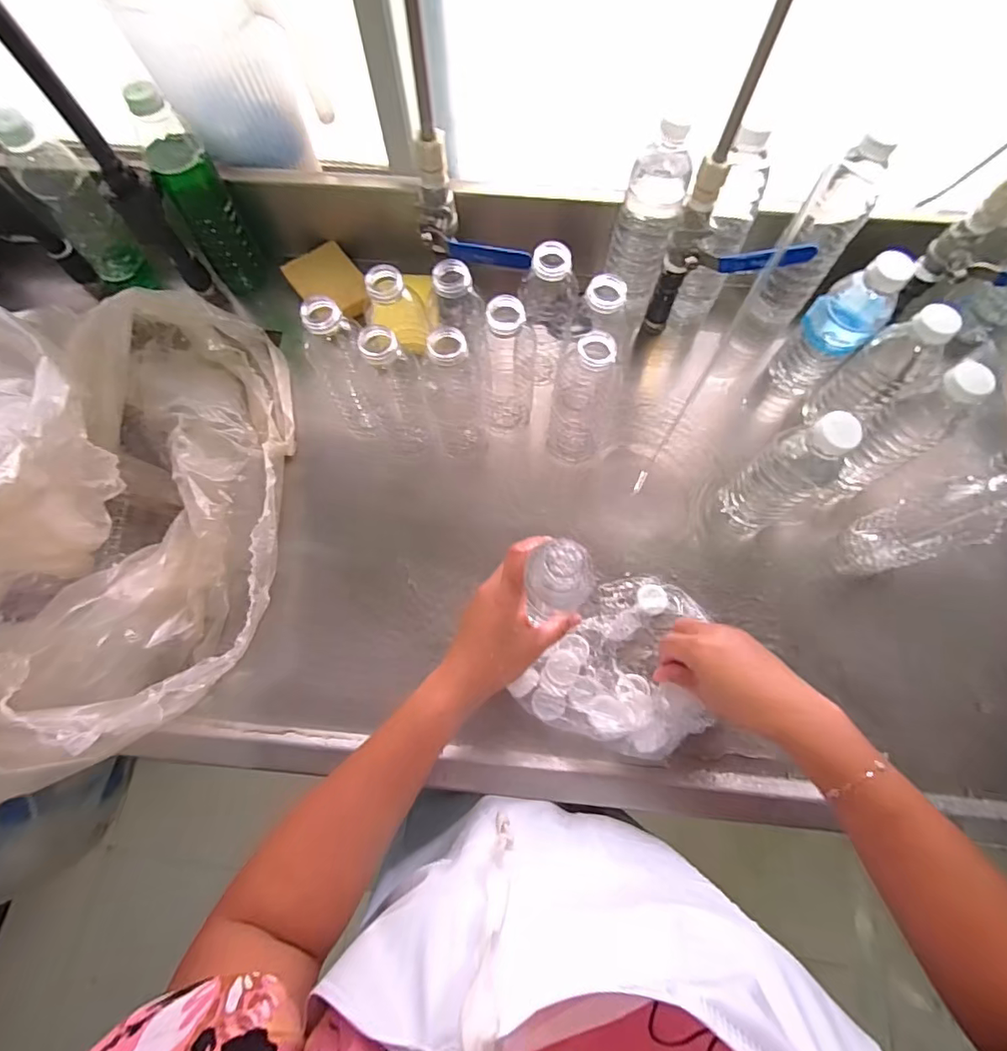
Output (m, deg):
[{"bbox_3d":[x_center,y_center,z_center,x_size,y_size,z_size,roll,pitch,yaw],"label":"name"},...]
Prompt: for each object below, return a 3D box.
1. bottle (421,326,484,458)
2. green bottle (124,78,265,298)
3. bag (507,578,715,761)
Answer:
[{"bbox_3d":[-0.052,-0.132,0.503,0.059,0.170,0.060,-14,71,-4],"label":"bottle"},{"bbox_3d":[-0.334,-0.359,0.567,0.061,0.209,0.054,-33,74,-10],"label":"green bottle"},{"bbox_3d":[0.125,0.135,0.483,0.141,0.042,0.183,41,76,13],"label":"bag"}]

